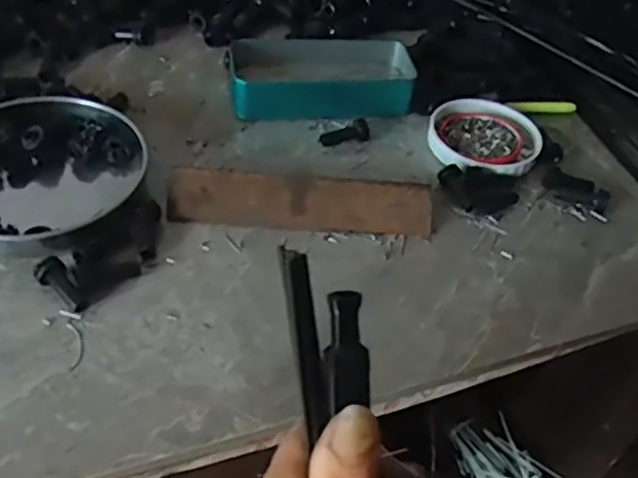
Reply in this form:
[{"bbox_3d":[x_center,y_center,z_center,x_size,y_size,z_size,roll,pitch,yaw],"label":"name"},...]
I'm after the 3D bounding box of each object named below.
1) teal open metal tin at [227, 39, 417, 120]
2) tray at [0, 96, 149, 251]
[{"bbox_3d":[0.003,-0.138,0.562,0.152,0.029,0.074,-2,47,-10],"label":"teal open metal tin"},{"bbox_3d":[-0.188,-0.045,0.457,0.134,0.026,0.133,4,46,-4],"label":"tray"}]

